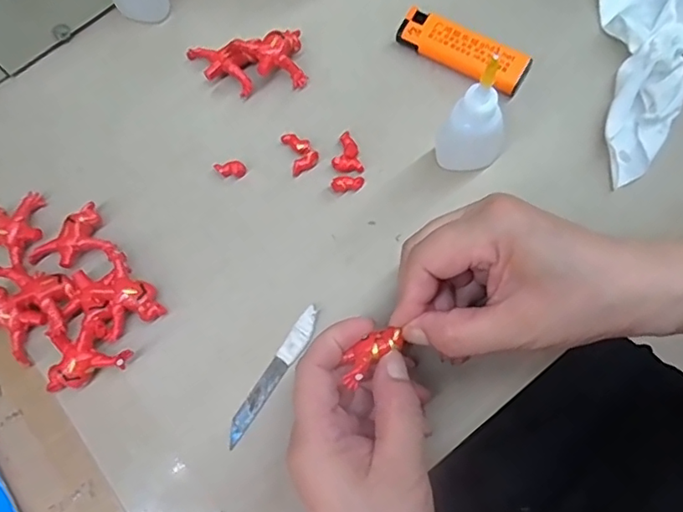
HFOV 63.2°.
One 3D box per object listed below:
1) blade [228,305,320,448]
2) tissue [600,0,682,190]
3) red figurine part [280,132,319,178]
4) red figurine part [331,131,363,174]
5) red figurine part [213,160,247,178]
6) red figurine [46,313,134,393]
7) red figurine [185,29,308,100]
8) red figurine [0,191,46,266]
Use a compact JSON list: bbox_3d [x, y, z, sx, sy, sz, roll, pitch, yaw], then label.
[{"bbox_3d":[-0.036,0.062,0.293,0.010,0.004,0.080,34,83,8],"label":"blade"},{"bbox_3d":[0.181,-0.106,0.317,0.052,0.034,0.131,5,75,3],"label":"tissue"},{"bbox_3d":[-0.024,-0.062,0.330,0.017,0.007,0.025,-18,75,-3],"label":"red figurine part"},{"bbox_3d":[0.002,-0.061,0.327,0.017,0.006,0.026,-13,75,-2],"label":"red figurine part"},{"bbox_3d":[-0.066,-0.051,0.330,0.019,0.007,0.009,2,75,2],"label":"red figurine part"},{"bbox_3d":[-0.136,0.050,0.297,0.044,0.014,0.033,-20,75,-4],"label":"red figurine"},{"bbox_3d":[-0.058,-0.118,0.341,0.070,0.021,0.032,-7,75,0],"label":"red figurine"},{"bbox_3d":[-0.186,-0.015,0.322,0.032,0.016,0.039,-27,76,-6],"label":"red figurine"}]

